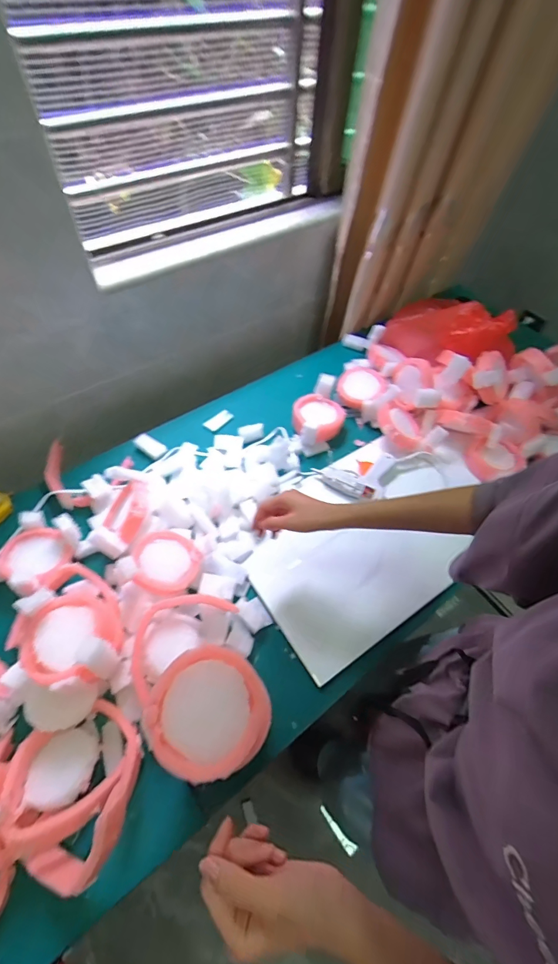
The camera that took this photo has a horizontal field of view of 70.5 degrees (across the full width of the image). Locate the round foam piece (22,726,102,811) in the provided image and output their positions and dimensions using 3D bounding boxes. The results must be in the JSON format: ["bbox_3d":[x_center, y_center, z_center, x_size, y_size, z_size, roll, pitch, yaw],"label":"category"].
[{"bbox_3d":[-0.258,0.339,0.471,0.064,0.016,0.079,8,37,-8],"label":"round foam piece"}]

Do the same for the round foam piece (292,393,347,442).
[{"bbox_3d":[0.082,-0.134,0.822,0.105,0.055,0.108,1,57,-2],"label":"round foam piece"}]

